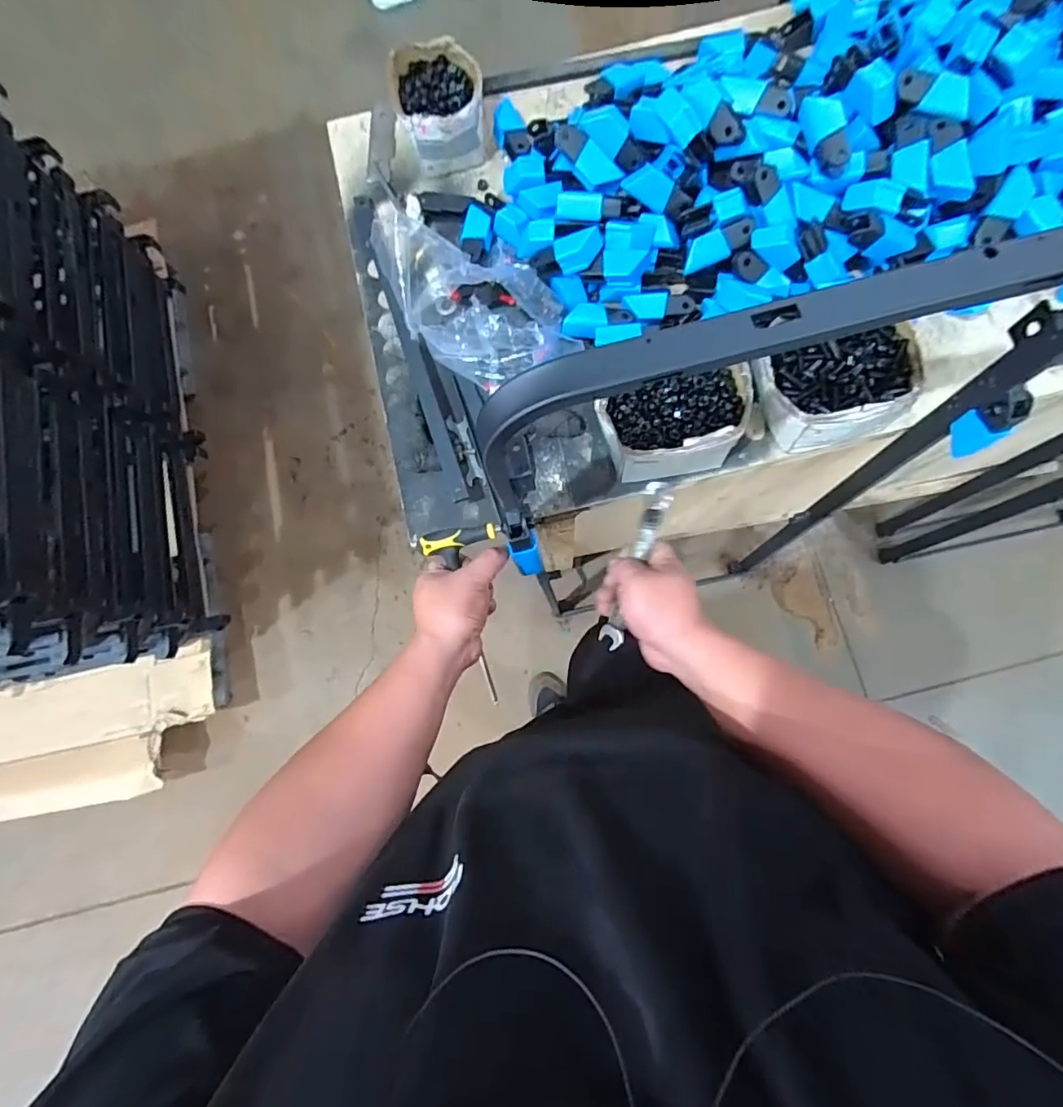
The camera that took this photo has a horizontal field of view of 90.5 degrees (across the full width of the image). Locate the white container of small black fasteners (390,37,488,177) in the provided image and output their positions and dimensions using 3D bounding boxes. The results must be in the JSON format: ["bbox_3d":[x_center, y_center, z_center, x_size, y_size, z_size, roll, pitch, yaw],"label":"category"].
[{"bbox_3d":[-0.121,-0.592,0.700,0.114,0.071,0.137,-15,81,1],"label":"white container of small black fasteners"}]

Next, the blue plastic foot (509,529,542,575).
[{"bbox_3d":[-0.005,0.001,0.547,0.028,0.056,0.024,-8,38,4],"label":"blue plastic foot"}]

